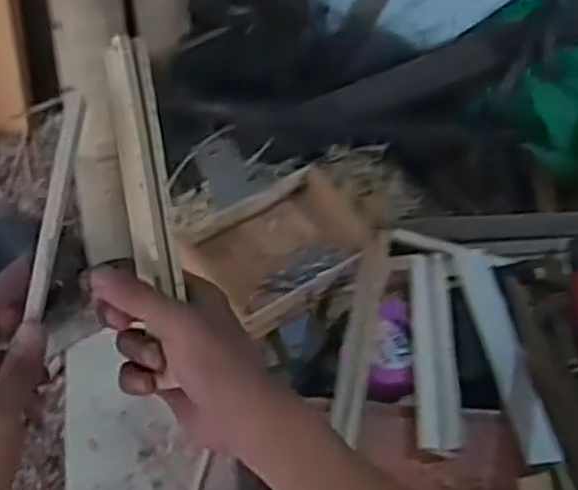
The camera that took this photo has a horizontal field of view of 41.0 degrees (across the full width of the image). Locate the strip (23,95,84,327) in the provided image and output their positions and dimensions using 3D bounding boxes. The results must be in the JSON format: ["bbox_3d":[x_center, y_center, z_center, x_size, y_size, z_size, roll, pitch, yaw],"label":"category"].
[{"bbox_3d":[-0.131,-0.024,0.433,0.011,0.008,0.127,8,83,4],"label":"strip"}]

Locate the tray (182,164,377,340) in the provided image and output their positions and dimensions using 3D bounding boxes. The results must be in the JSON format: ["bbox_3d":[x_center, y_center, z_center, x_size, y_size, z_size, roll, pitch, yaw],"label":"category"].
[{"bbox_3d":[-0.007,0.000,0.726,0.169,0.034,0.127,-32,61,-24],"label":"tray"}]

